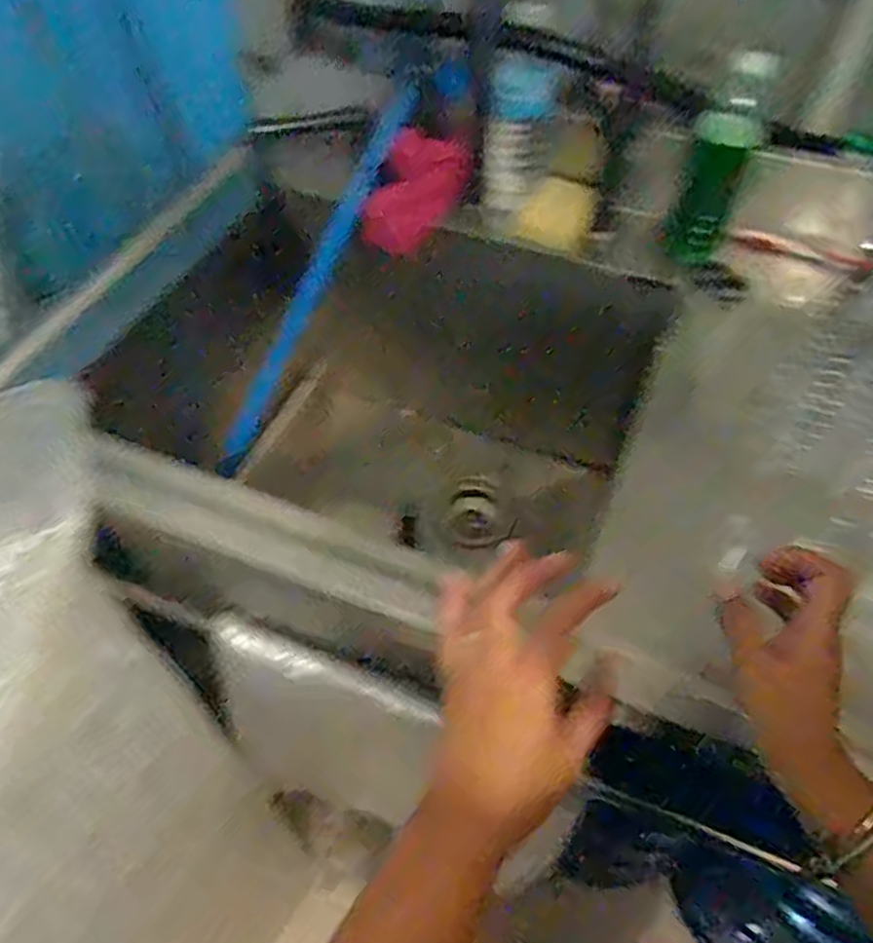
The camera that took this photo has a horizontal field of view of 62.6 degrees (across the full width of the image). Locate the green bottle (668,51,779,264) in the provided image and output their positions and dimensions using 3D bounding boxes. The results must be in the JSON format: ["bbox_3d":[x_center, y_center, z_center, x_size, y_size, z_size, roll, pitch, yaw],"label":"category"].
[{"bbox_3d":[0.273,-0.283,0.726,0.063,0.164,0.048,23,56,15],"label":"green bottle"}]

